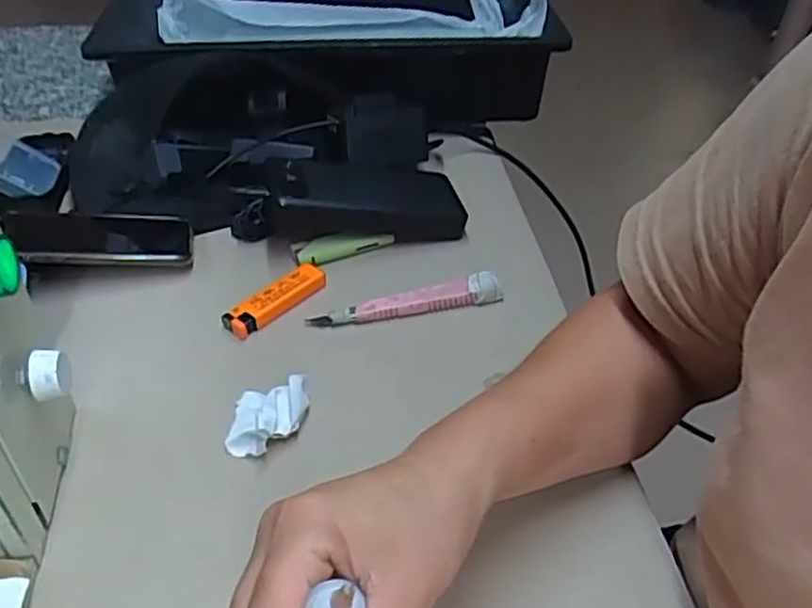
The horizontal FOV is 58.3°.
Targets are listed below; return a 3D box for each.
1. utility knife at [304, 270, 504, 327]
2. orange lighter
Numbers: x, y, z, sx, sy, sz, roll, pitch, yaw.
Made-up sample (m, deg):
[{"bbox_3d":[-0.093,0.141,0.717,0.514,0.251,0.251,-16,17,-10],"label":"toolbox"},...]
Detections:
[{"bbox_3d":[0.002,-0.001,0.517,0.138,0.017,0.020,-11,42,-14],"label":"utility knife"},{"bbox_3d":[-0.091,-0.005,0.519,0.025,0.013,0.079,28,46,29],"label":"orange lighter"}]

